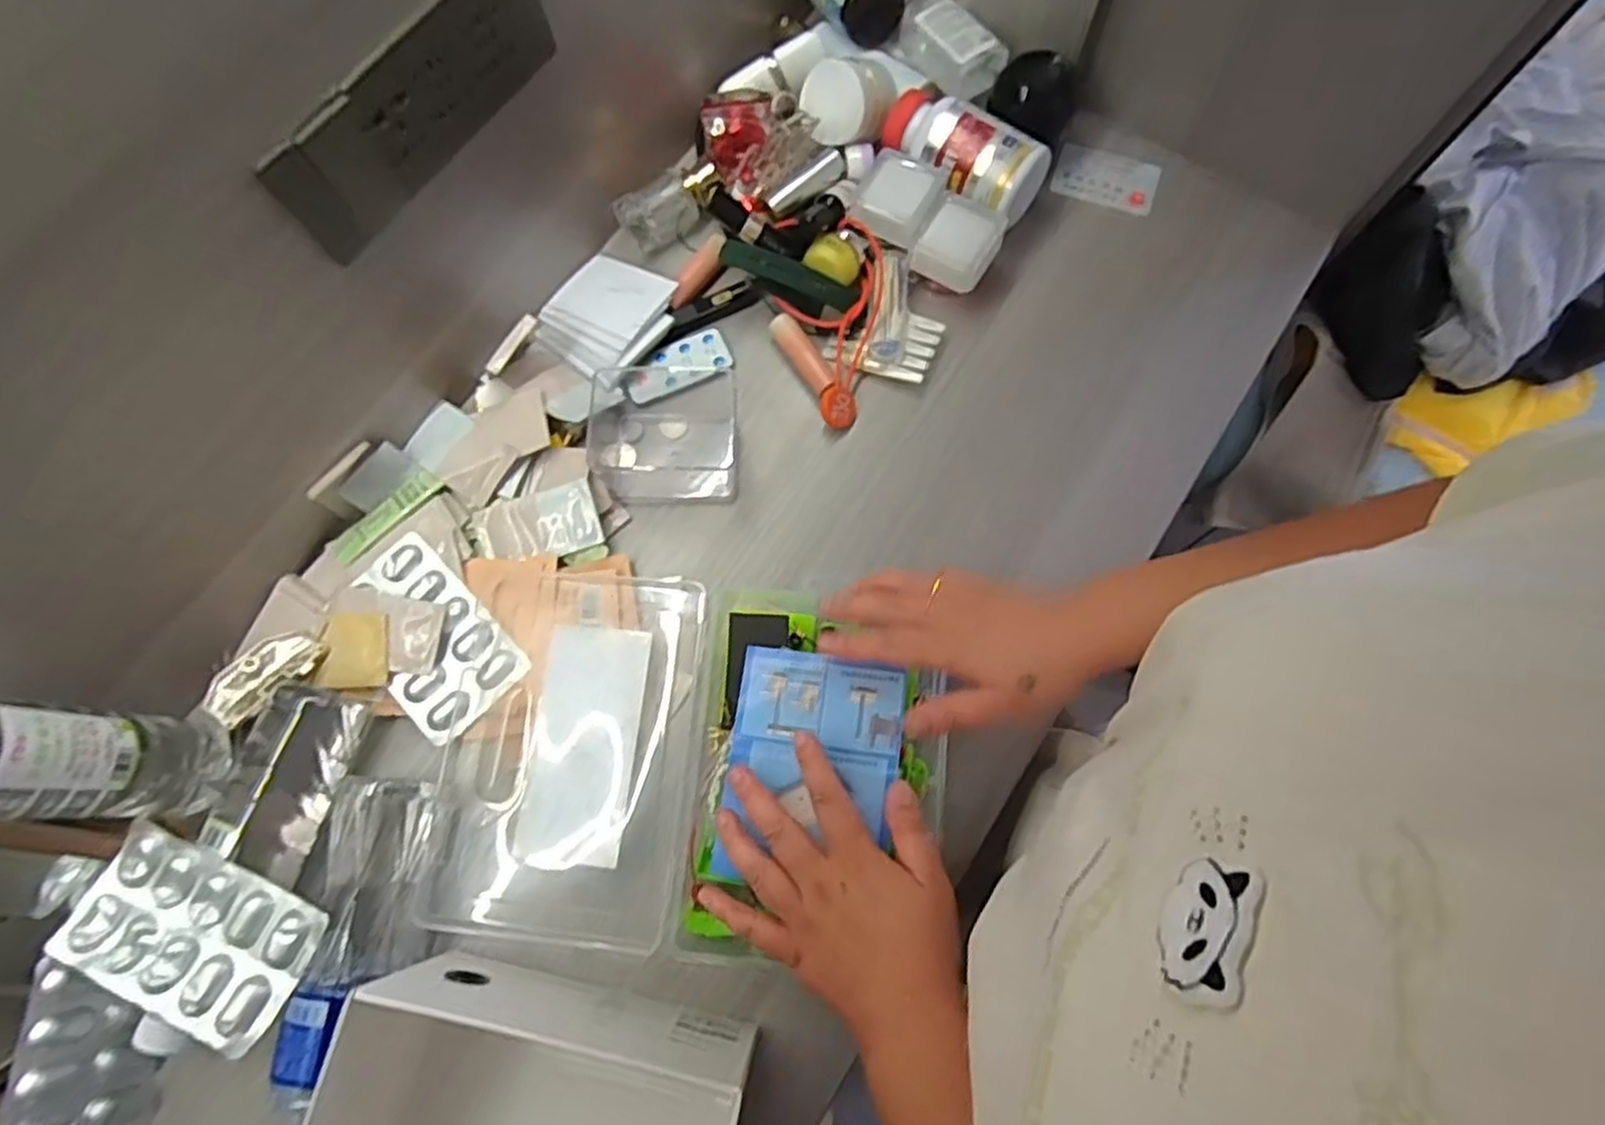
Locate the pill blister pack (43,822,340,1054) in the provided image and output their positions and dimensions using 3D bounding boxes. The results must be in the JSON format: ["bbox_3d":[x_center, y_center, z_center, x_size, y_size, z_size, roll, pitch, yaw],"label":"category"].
[{"bbox_3d":[-0.353,0.214,0.447,0.137,0.009,0.081,24,72,5],"label":"pill blister pack"}]

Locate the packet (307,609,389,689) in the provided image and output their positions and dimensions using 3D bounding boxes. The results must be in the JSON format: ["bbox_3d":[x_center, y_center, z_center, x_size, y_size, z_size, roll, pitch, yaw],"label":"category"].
[{"bbox_3d":[-0.309,0.058,0.531,0.049,0.007,0.053,-2,73,1],"label":"packet"}]

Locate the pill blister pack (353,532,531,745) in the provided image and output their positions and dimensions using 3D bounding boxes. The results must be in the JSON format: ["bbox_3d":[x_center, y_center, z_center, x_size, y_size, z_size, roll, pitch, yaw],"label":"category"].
[{"bbox_3d":[-0.261,0.051,0.539,0.080,0.012,0.135,-43,77,-11],"label":"pill blister pack"}]

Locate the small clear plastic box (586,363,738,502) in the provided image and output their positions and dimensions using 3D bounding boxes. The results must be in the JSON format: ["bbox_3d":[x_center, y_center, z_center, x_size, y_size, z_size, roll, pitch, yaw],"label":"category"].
[{"bbox_3d":[-0.105,-0.104,0.587,0.105,0.031,0.112,-1,73,1],"label":"small clear plastic box"}]

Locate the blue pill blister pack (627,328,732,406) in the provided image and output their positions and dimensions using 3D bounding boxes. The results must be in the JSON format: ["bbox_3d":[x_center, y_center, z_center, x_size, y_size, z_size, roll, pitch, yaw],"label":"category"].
[{"bbox_3d":[-0.100,-0.158,0.613,0.083,0.009,0.043,-26,74,-6],"label":"blue pill blister pack"}]

